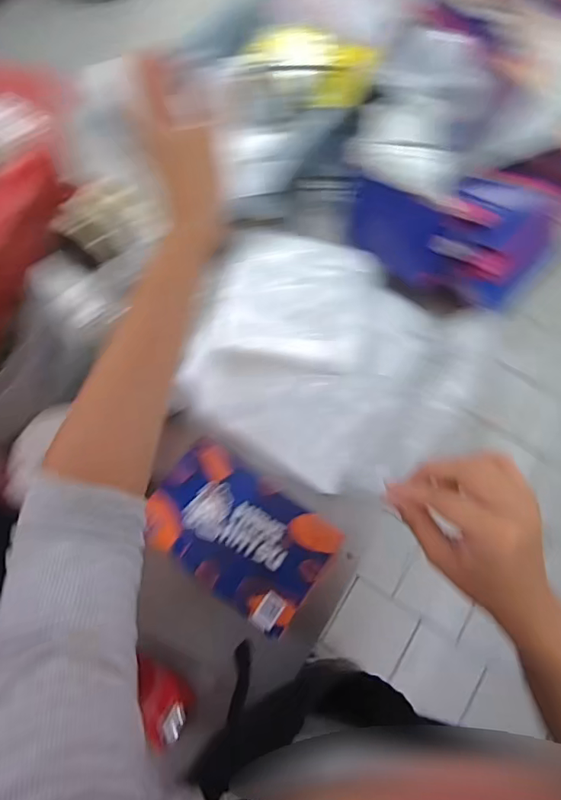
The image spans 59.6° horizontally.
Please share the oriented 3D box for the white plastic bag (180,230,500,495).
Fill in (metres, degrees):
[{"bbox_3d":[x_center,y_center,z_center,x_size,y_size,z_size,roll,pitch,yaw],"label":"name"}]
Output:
[{"bbox_3d":[0.059,-0.071,0.643,0.374,0.087,0.321,28,74,10],"label":"white plastic bag"}]

